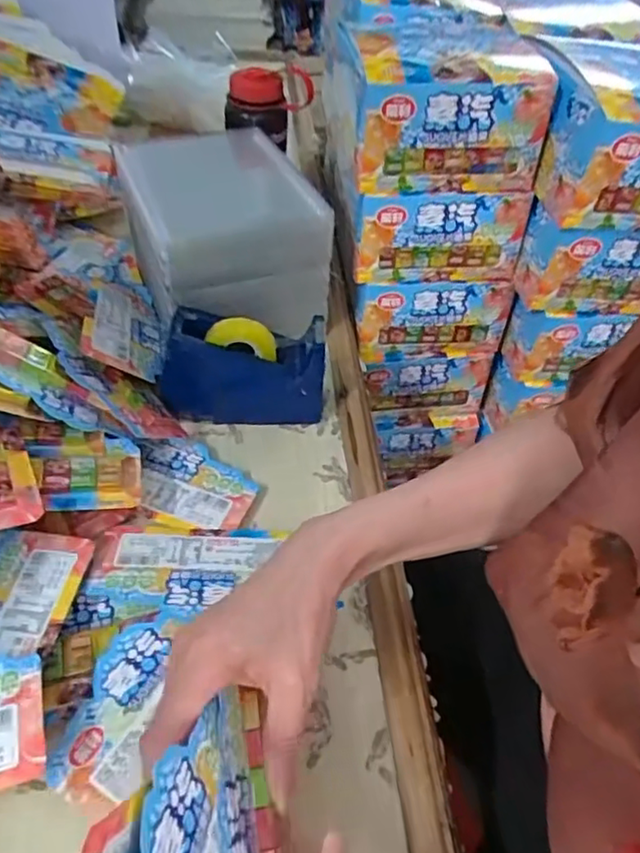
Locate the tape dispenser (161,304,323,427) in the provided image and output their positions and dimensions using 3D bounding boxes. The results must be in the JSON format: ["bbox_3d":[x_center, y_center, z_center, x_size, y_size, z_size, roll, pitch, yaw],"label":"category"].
[{"bbox_3d":[-0.063,-0.047,0.518,0.134,0.086,0.053,0,47,-6],"label":"tape dispenser"}]

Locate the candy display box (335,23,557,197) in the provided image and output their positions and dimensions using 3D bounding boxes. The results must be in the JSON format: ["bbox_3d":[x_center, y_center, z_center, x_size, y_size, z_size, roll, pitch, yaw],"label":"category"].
[{"bbox_3d":[0.100,-0.296,0.556,0.167,0.092,0.183,2,47,-5],"label":"candy display box"}]

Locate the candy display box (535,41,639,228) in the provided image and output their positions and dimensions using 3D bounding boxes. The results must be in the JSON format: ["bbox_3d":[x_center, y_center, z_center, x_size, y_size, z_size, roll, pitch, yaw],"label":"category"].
[{"bbox_3d":[0.261,-0.239,0.513,0.150,0.099,0.117,0,47,-7],"label":"candy display box"}]

